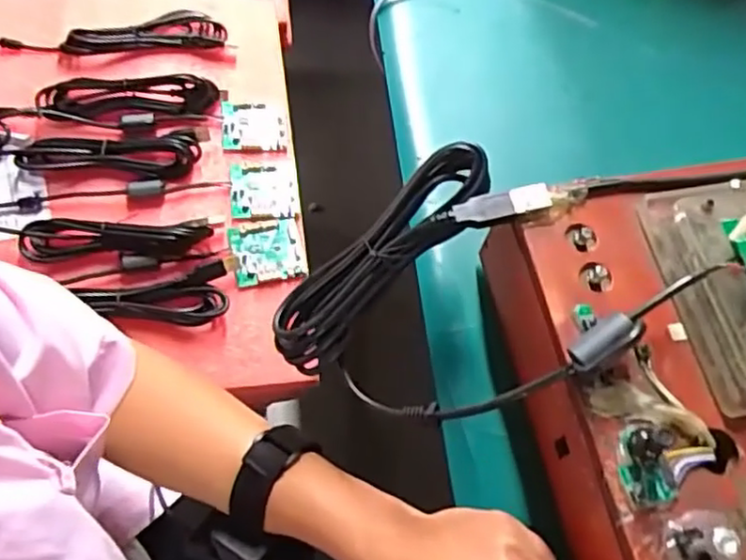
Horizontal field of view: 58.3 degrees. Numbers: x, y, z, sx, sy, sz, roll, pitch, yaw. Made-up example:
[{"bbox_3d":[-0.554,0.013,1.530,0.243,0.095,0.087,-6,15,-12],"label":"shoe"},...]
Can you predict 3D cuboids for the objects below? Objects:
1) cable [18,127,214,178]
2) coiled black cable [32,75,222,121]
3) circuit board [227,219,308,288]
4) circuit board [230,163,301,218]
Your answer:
[{"bbox_3d":[-0.229,-0.113,0.597,0.157,0.023,0.046,-6,66,-9],"label":"cable"},{"bbox_3d":[-0.225,-0.170,0.618,0.154,0.024,0.037,-8,66,-9],"label":"coiled black cable"},{"bbox_3d":[-0.091,-0.024,0.580,0.061,0.008,0.056,-10,66,-10],"label":"circuit board"},{"bbox_3d":[-0.099,-0.082,0.607,0.057,0.012,0.060,-5,65,-8],"label":"circuit board"}]

